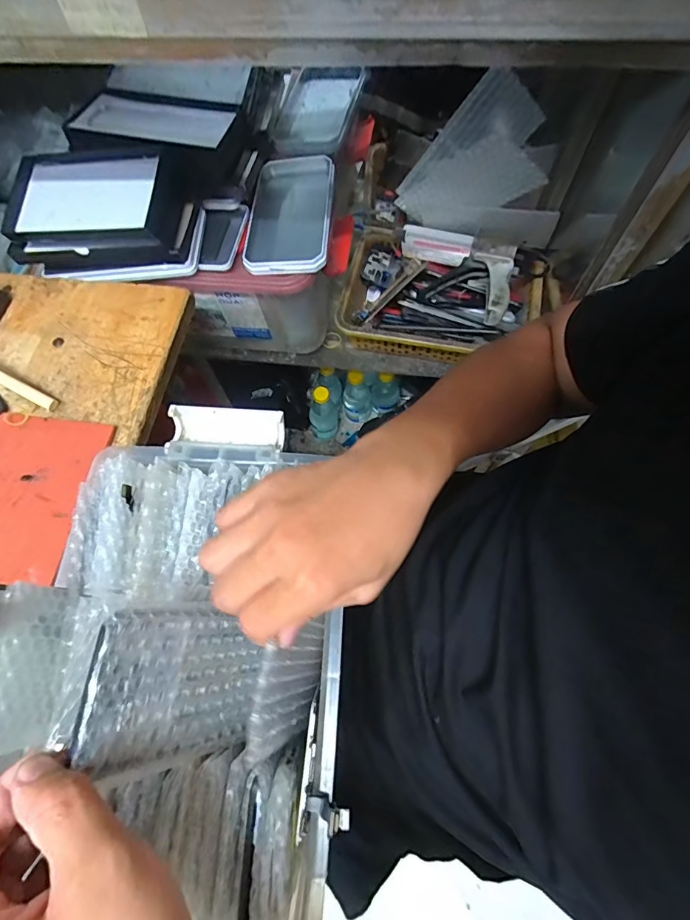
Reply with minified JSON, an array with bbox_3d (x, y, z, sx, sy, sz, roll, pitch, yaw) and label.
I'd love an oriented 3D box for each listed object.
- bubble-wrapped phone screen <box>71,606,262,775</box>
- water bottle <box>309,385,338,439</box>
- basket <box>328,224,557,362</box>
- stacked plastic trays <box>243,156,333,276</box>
[{"bbox_3d":[-0.090,0.127,0.240,0.006,0.118,0.075,-4,65,33],"label":"bubble-wrapped phone screen"},{"bbox_3d":[-0.049,-0.117,0.952,0.063,0.175,0.068,0,68,3],"label":"water bottle"},{"bbox_3d":[0.135,-0.224,0.584,0.277,0.111,0.169,13,69,9],"label":"basket"},{"bbox_3d":[-0.065,-0.299,0.509,0.096,0.033,0.182,3,67,-1],"label":"stacked plastic trays"}]

